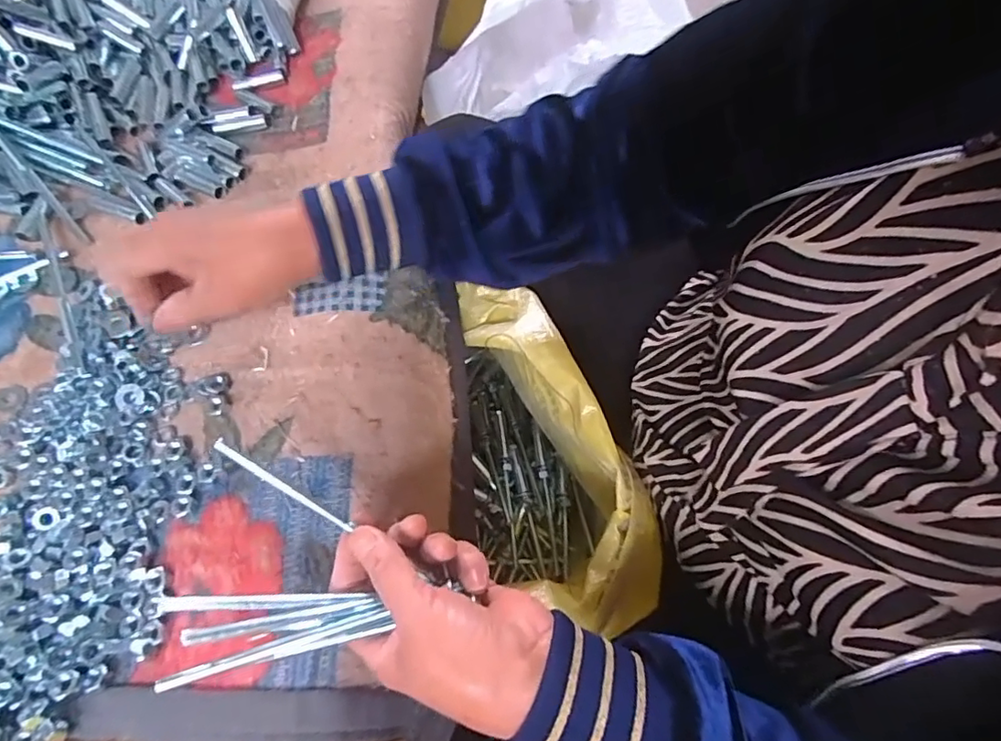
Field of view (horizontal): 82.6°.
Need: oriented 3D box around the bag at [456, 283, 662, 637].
[{"bbox_3d":[0.018,0.073,0.482,0.124,0.210,0.284,-21,68,-10],"label":"bag"}]

